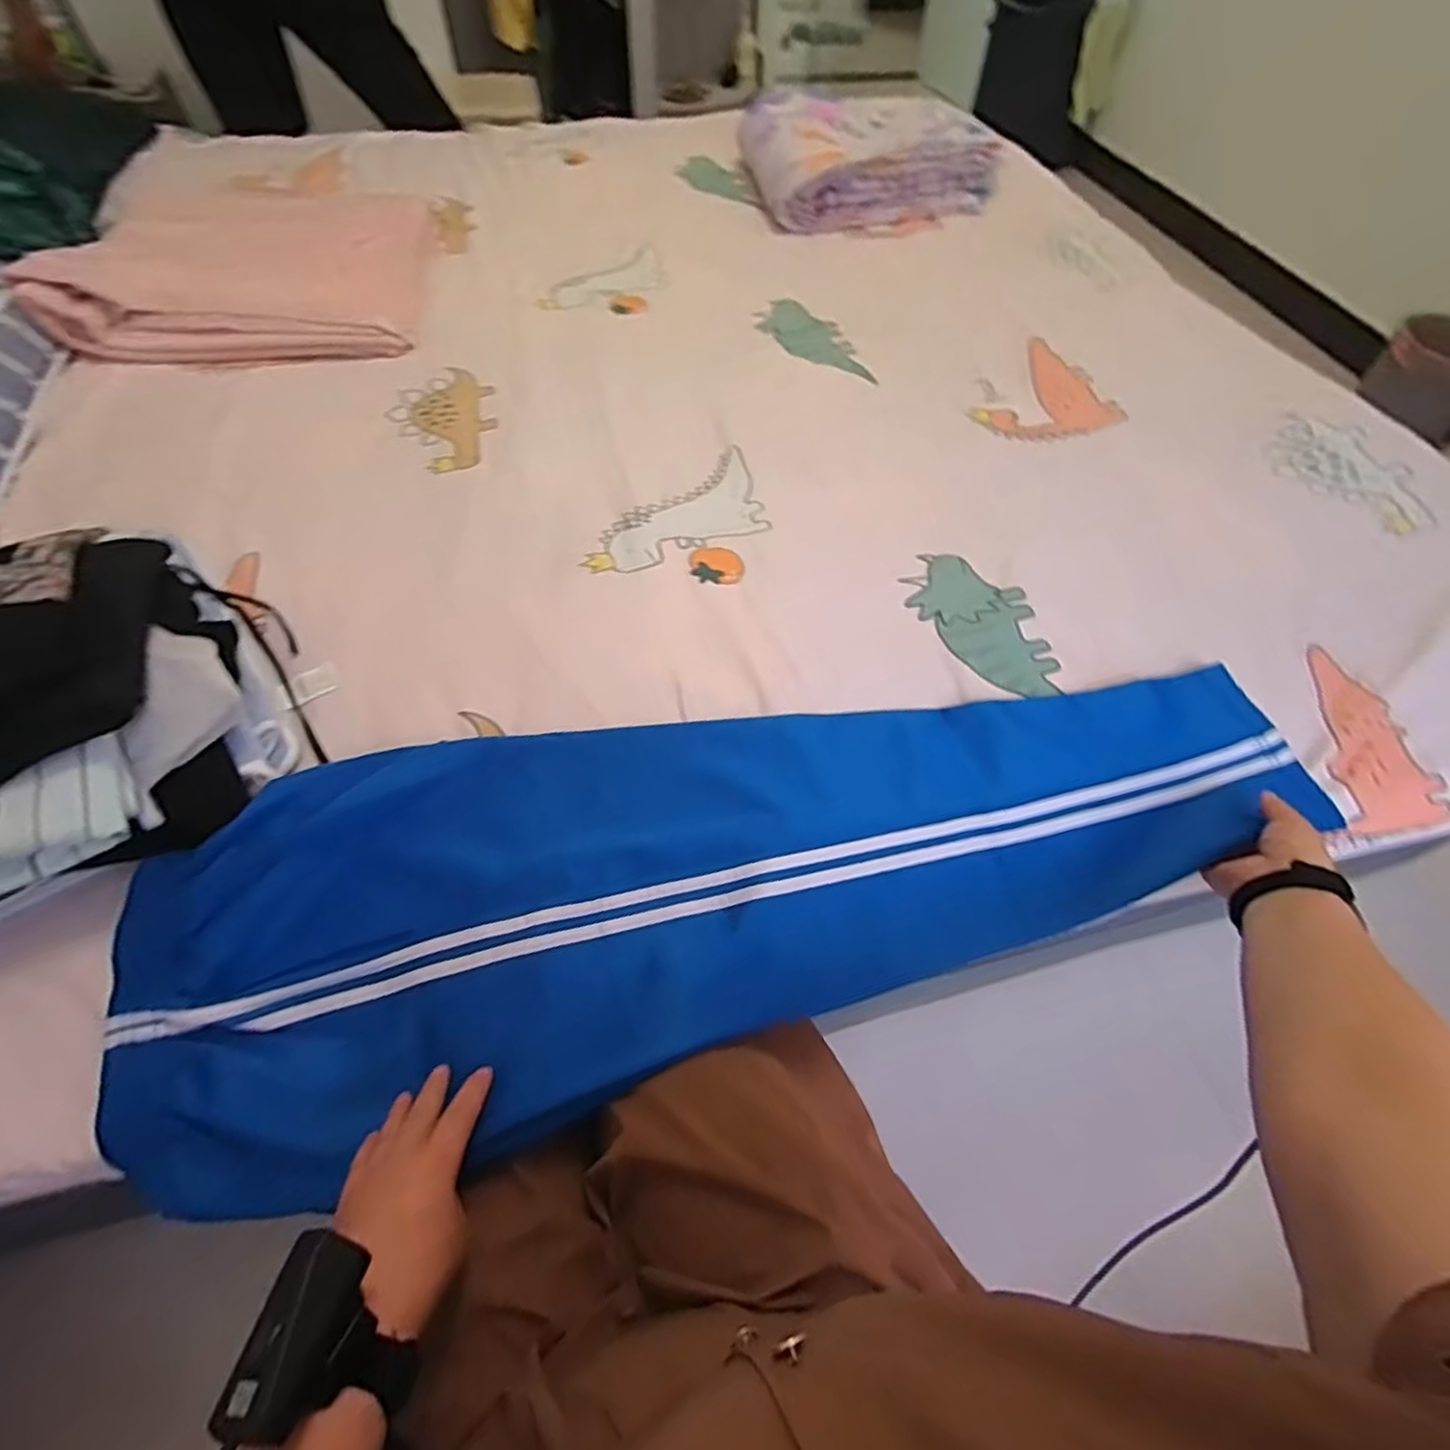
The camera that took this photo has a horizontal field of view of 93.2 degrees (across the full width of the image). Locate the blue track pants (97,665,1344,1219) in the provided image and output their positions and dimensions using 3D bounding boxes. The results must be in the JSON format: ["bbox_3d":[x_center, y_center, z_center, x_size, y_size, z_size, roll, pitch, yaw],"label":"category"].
[{"bbox_3d":[0.039,0.120,0.588,0.959,0.109,0.275,-11,55,-10],"label":"blue track pants"}]

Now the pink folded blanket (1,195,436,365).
[{"bbox_3d":[-0.749,-0.747,1.099,0.514,0.076,0.501,-8,55,-9],"label":"pink folded blanket"}]

